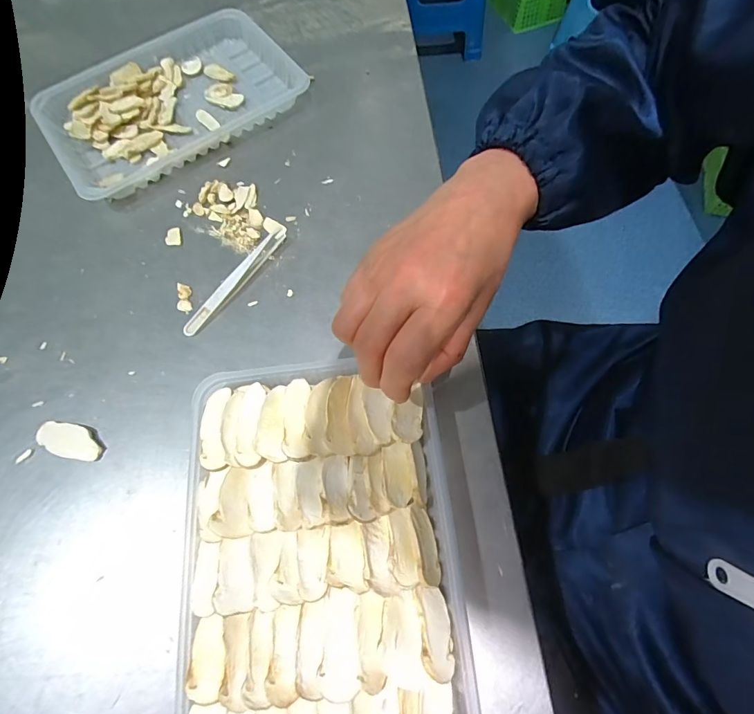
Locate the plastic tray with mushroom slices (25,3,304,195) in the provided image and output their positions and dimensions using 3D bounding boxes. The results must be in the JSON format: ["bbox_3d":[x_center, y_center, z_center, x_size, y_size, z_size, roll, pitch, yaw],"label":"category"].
[{"bbox_3d":[-0.202,-0.255,0.415,0.231,0.023,0.155,-34,72,-10],"label":"plastic tray with mushroom slices"}]

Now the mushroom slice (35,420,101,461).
[{"bbox_3d":[-0.221,0.060,0.303,0.048,0.005,0.022,11,70,7],"label":"mushroom slice"}]

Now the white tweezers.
[{"bbox_3d":[-0.114,-0.063,0.341,0.012,0.011,0.113,34,75,14],"label":"white tweezers"}]

